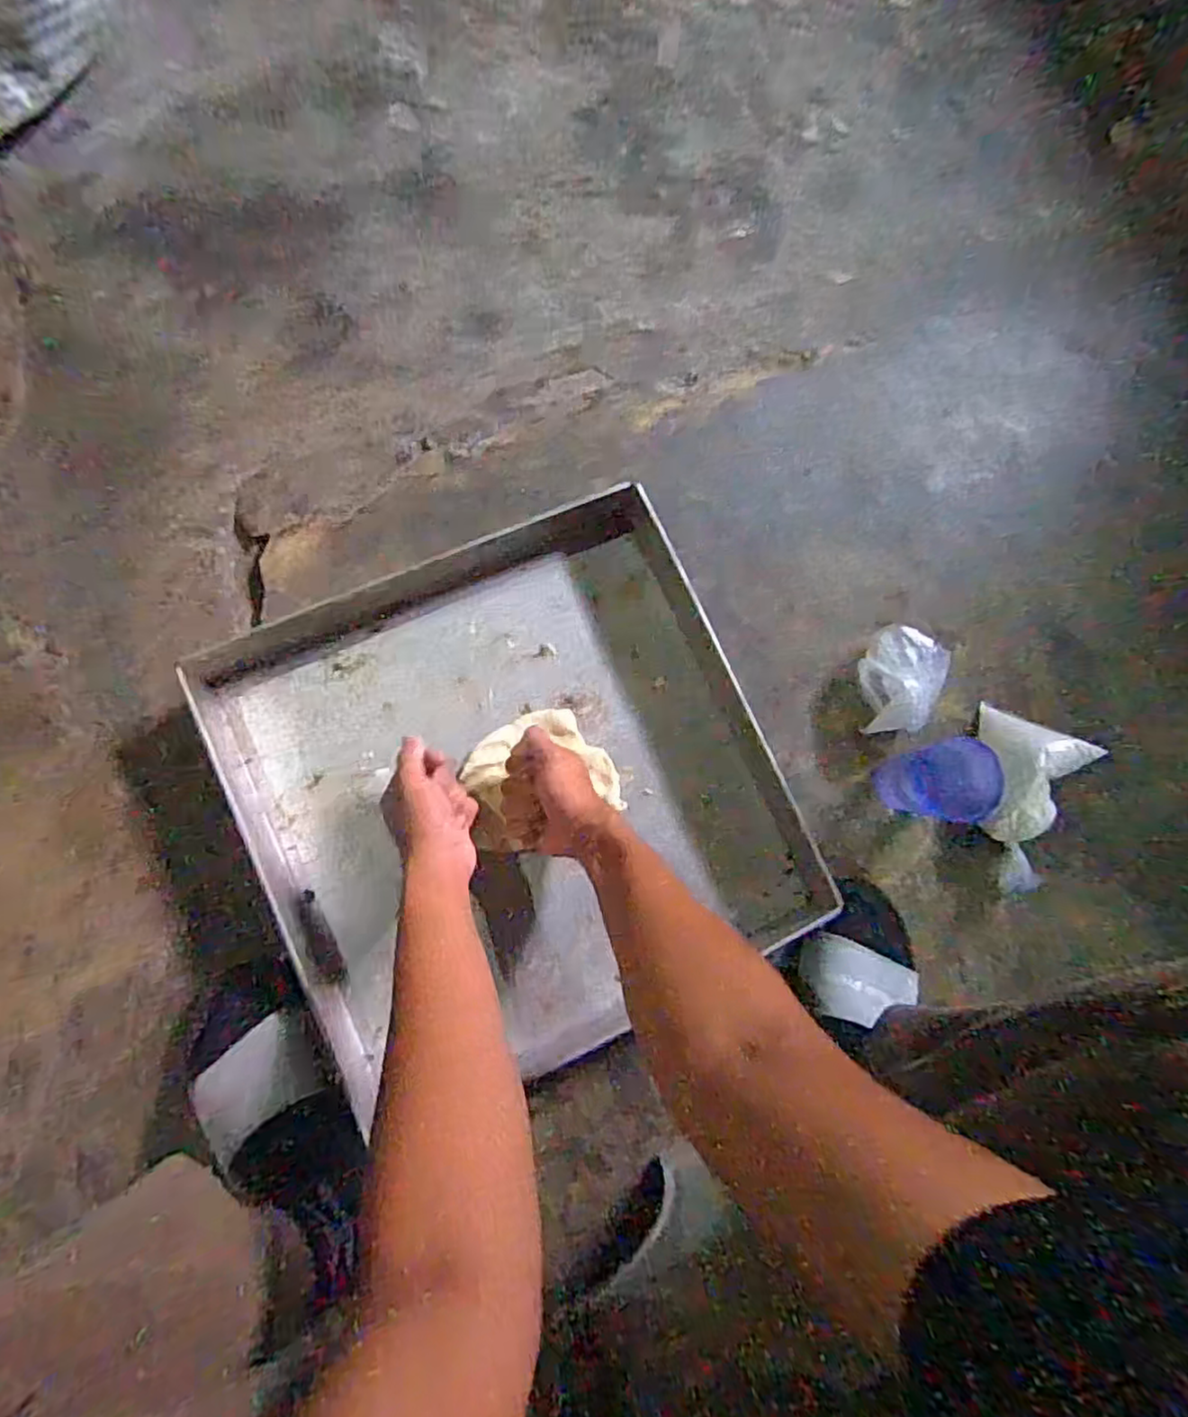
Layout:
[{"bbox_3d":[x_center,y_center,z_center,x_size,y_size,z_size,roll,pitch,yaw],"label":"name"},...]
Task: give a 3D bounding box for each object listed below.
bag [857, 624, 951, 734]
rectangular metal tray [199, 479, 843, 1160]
[{"bbox_3d":[0.300,-0.025,0.672,0.078,0.050,0.106,23,81,-2],"label":"bag"},{"bbox_3d":[-0.068,0.076,0.630,0.464,0.063,0.470,-25,86,-8],"label":"rectangular metal tray"}]

